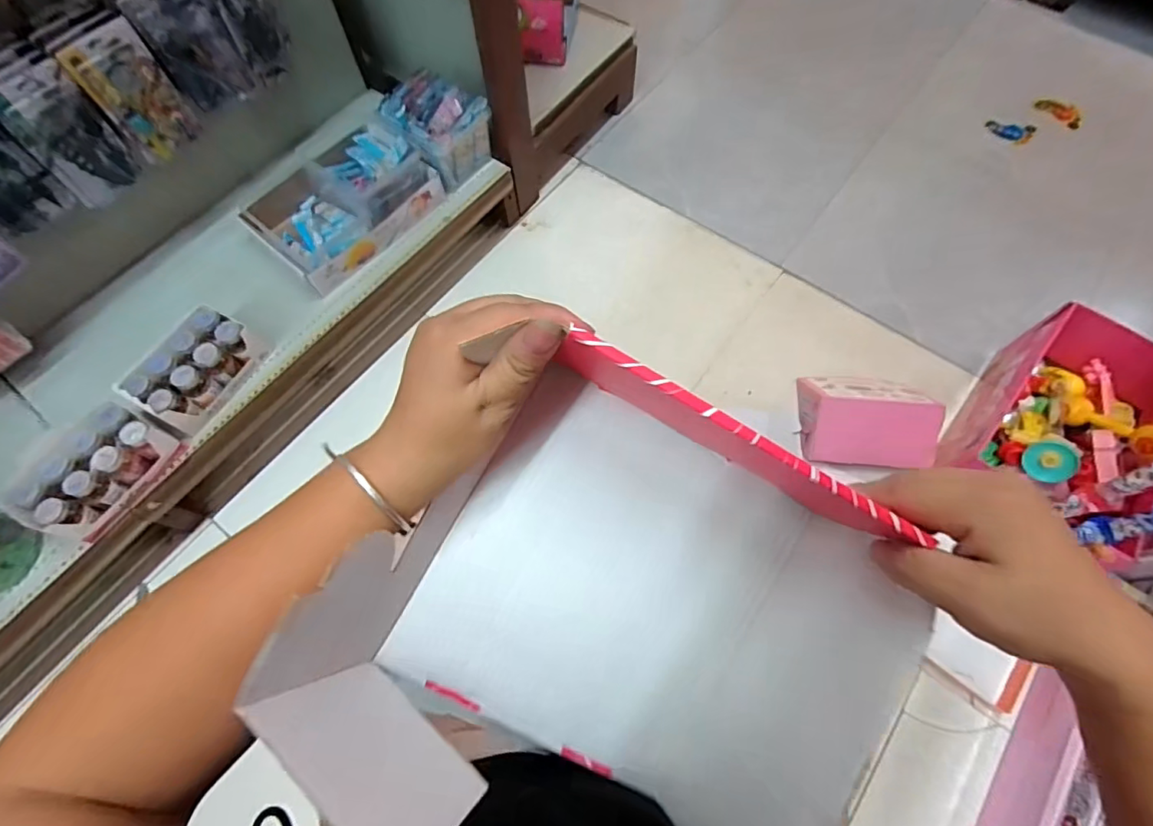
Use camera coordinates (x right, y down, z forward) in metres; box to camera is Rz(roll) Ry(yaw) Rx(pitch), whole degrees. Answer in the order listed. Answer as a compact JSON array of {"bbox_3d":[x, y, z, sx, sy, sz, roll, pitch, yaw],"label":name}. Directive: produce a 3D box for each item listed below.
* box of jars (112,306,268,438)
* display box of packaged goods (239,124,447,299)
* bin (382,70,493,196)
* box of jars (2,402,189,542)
[{"bbox_3d":[-0.663,-0.075,0.951,0.101,0.109,0.205,29,70,13],"label":"box of jars"},{"bbox_3d":[-0.477,-0.430,1.089,0.247,0.089,0.340,35,71,16],"label":"display box of packaged goods"},{"bbox_3d":[-0.292,-0.589,1.108,0.173,0.140,0.168,39,72,17],"label":"bin"},{"bbox_3d":[-0.781,0.093,0.876,0.133,0.093,0.207,23,69,11],"label":"box of jars"}]

